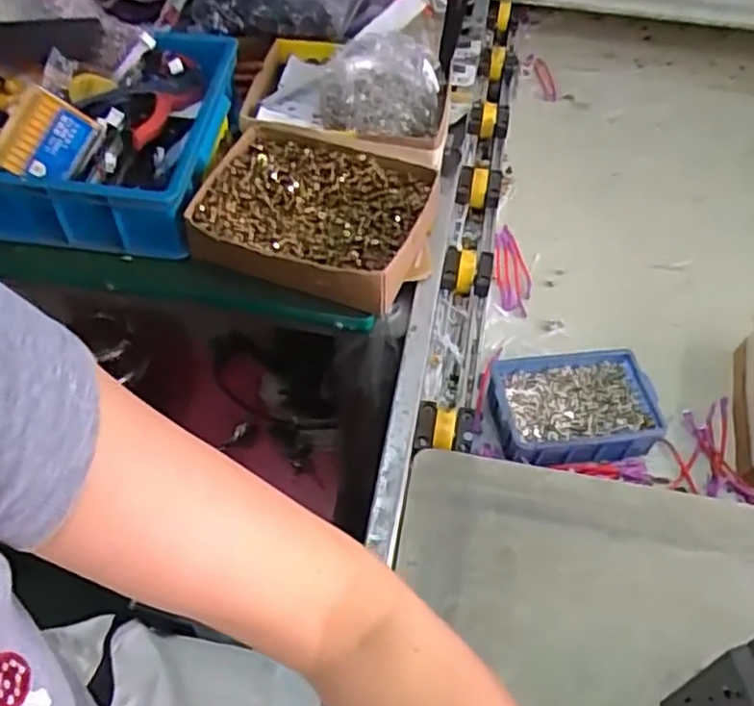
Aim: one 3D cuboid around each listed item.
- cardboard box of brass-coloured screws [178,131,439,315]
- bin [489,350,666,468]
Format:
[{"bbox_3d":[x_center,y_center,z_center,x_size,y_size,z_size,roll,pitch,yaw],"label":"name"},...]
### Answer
[{"bbox_3d":[-0.060,-0.142,0.720,0.221,0.049,0.184,16,52,12],"label":"cardboard box of brass-coloured screws"},{"bbox_3d":[0.187,0.056,0.678,0.156,0.044,0.110,-4,50,-5],"label":"bin"}]

